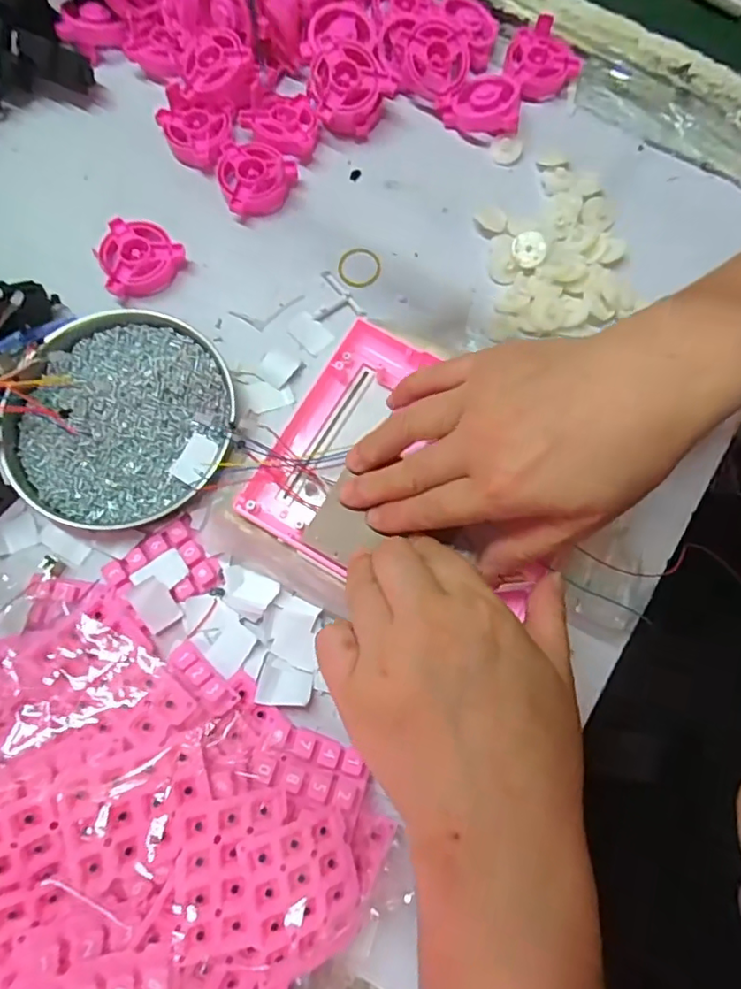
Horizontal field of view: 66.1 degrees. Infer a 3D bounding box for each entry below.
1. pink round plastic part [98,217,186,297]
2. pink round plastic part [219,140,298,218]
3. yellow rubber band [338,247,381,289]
[{"bbox_3d":[-0.153,-0.162,0.384,0.052,0.019,0.049,0,75,-1],"label":"pink round plastic part"},{"bbox_3d":[-0.079,-0.222,0.399,0.052,0.020,0.051,0,75,-1],"label":"pink round plastic part"},{"bbox_3d":[-0.007,-0.156,0.389,0.029,0.004,0.032,-1,75,-1],"label":"yellow rubber band"}]

